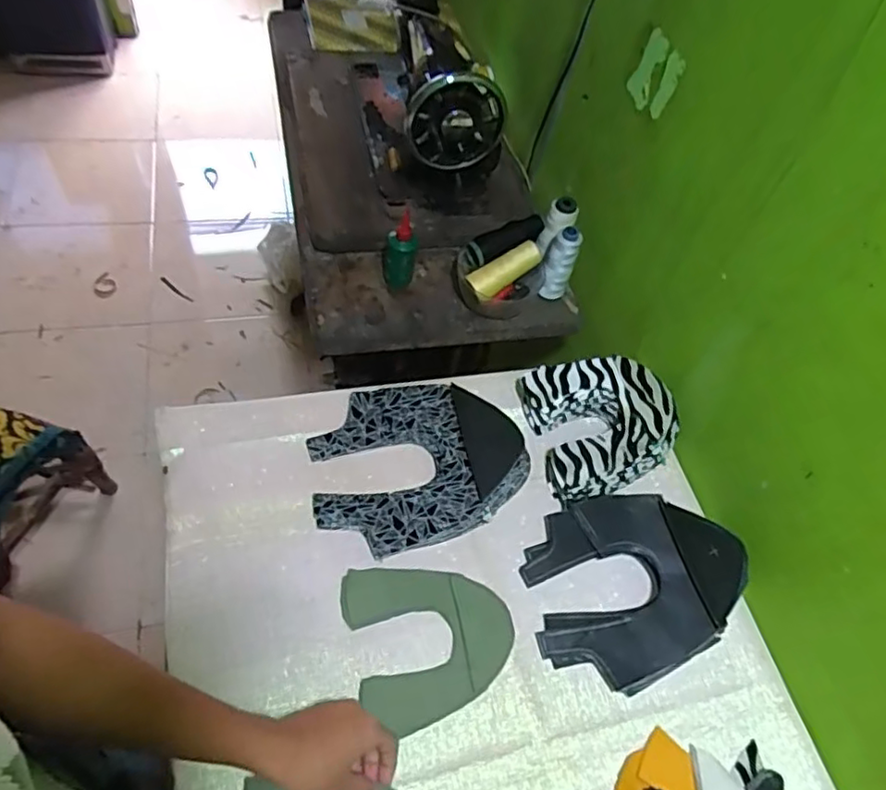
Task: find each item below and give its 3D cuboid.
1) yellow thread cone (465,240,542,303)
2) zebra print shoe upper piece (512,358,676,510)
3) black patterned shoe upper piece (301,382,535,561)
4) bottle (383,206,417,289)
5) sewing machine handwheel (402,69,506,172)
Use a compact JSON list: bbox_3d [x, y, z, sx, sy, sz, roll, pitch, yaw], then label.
[{"bbox_3d":[0.089,-0.171,0.887,0.112,0.041,0.037,-32,62,-8],"label":"yellow thread cone"},{"bbox_3d":[0.196,0.031,0.773,0.160,0.070,0.169,-9,58,-16],"label":"zebra print shoe upper piece"},{"bbox_3d":[-0.030,0.070,0.725,0.246,0.063,0.193,-16,60,-20],"label":"black patterned shoe upper piece"},{"bbox_3d":[-0.060,-0.201,0.887,0.044,0.098,0.040,1,55,-9],"label":"bottle"},{"bbox_3d":[0.017,-0.372,0.863,0.130,0.137,0.026,-2,56,-12],"label":"sewing machine handwheel"}]

